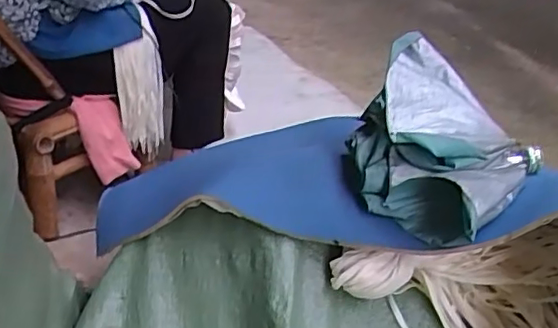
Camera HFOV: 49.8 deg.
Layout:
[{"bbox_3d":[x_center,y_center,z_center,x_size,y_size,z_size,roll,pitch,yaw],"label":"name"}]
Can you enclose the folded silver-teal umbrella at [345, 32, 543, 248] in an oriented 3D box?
[{"bbox_3d":[0.191,-0.034,0.757,0.223,0.163,0.216,21,35,31],"label":"folded silver-teal umbrella"}]

